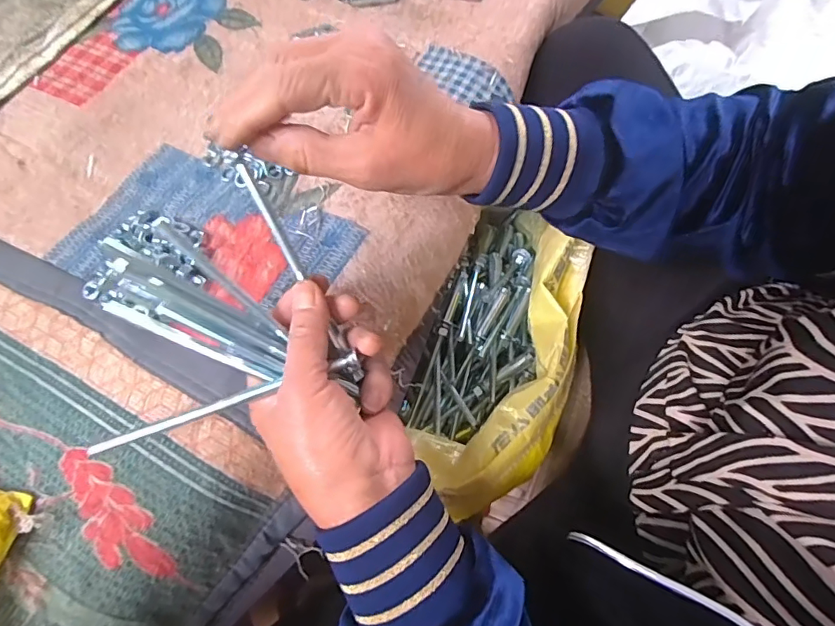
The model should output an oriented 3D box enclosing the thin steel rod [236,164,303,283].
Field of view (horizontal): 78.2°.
[{"bbox_3d":[-0.076,-0.047,0.266,0.005,0.004,0.063,-30,103,-14],"label":"thin steel rod"}]

